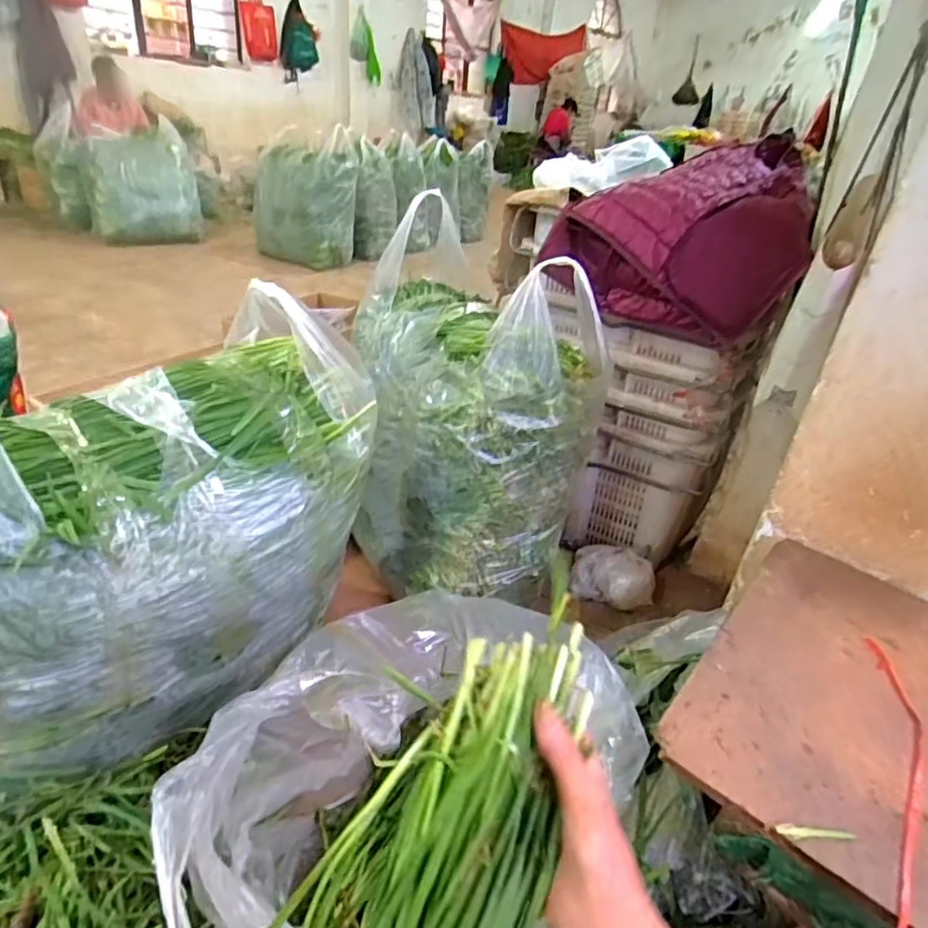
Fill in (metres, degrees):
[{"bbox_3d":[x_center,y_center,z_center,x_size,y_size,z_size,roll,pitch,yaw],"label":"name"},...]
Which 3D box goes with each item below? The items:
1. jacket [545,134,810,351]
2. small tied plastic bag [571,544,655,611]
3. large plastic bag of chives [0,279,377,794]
[{"bbox_3d":[0.407,-0.452,1.191,0.405,0.263,0.542,17,32,14],"label":"jacket"},{"bbox_3d":[0.317,0.238,1.315,0.176,0.110,0.092,14,31,10],"label":"small tied plastic bag"},{"bbox_3d":[-0.374,0.096,0.793,0.264,0.516,0.548,22,34,23],"label":"large plastic bag of chives"}]

